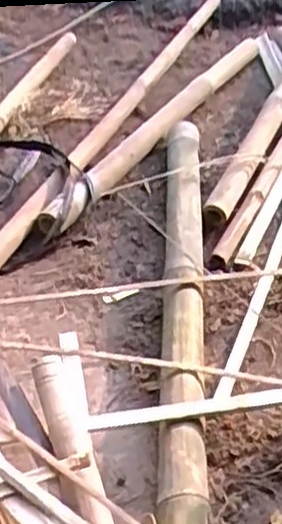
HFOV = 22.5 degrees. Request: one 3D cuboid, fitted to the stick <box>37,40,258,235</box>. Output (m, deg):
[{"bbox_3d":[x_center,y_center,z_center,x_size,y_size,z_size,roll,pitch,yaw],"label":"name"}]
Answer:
[{"bbox_3d":[0.062,-0.306,1.521,0.065,0.069,0.941,20,43,21],"label":"stick"}]

